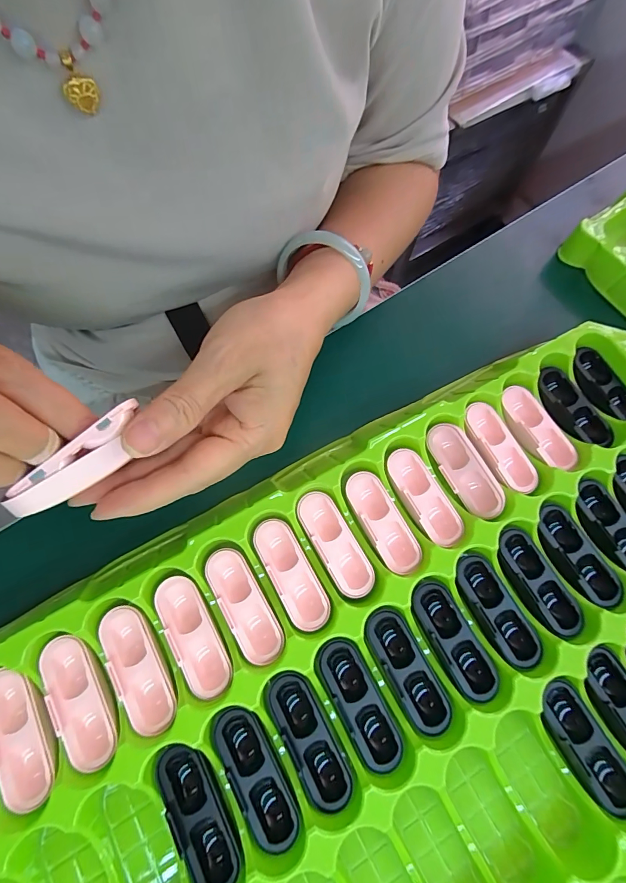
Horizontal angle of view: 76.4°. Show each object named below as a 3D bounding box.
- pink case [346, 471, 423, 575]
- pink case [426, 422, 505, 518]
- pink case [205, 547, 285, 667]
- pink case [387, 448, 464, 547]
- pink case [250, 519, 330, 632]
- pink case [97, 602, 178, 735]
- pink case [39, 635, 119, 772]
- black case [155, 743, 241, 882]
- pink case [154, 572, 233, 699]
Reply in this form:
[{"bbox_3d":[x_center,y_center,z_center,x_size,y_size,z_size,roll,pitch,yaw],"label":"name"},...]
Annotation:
[{"bbox_3d":[0.042,0.049,0.242,0.023,0.007,0.064,-28,74,-11],"label":"pink case"},{"bbox_3d":[0.095,0.017,0.249,0.022,0.010,0.064,-27,74,-11],"label":"pink case"},{"bbox_3d":[-0.039,0.091,0.222,0.023,0.009,0.064,-29,74,-11],"label":"pink case"},{"bbox_3d":[0.068,0.034,0.247,0.023,0.008,0.063,-28,74,-11],"label":"pink case"},{"bbox_3d":[-0.013,0.076,0.228,0.022,0.008,0.064,-28,74,-11],"label":"pink case"},{"bbox_3d":[-0.093,0.121,0.213,0.023,0.012,0.064,-29,74,-11],"label":"pink case"},{"bbox_3d":[-0.120,0.133,0.206,0.027,0.009,0.063,-23,73,-9],"label":"pink case"},{"bbox_3d":[-0.055,0.182,0.195,0.027,0.011,0.064,-26,74,-10],"label":"black case"},{"bbox_3d":[-0.066,0.106,0.218,0.024,0.009,0.064,-28,74,-11],"label":"pink case"}]

